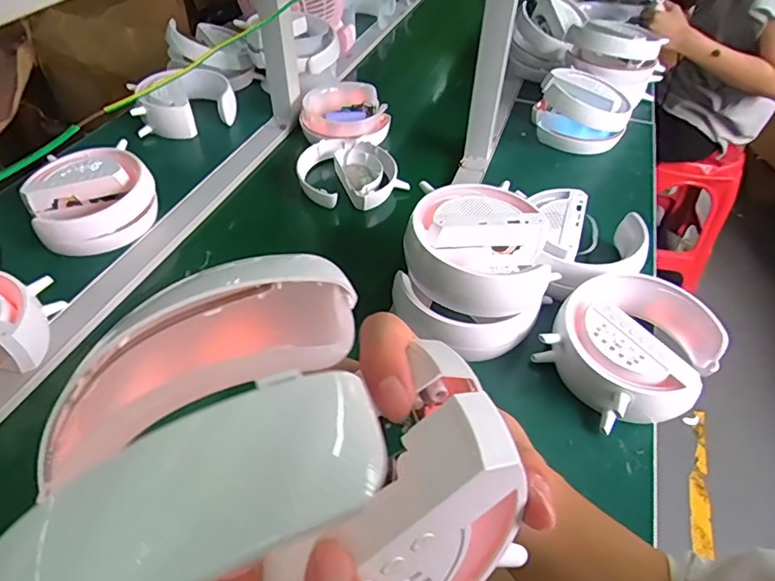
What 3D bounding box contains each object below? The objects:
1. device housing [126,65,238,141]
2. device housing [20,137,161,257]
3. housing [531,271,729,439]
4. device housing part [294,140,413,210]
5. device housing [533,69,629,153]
[{"bbox_3d":[-0.345,-0.314,0.864,0.167,0.067,0.118,-26,53,-25],"label":"device housing"},{"bbox_3d":[-0.386,-0.123,0.668,0.145,0.061,0.152,-26,53,-25],"label":"device housing"},{"bbox_3d":[0.248,0.057,0.522,0.159,0.057,0.151,-25,52,-24],"label":"housing"},{"bbox_3d":[-0.058,-0.171,0.786,0.149,0.055,0.154,-9,47,-11],"label":"device housing part"},{"bbox_3d":[0.325,-0.301,0.851,0.145,0.079,0.141,7,46,4],"label":"device housing"}]

